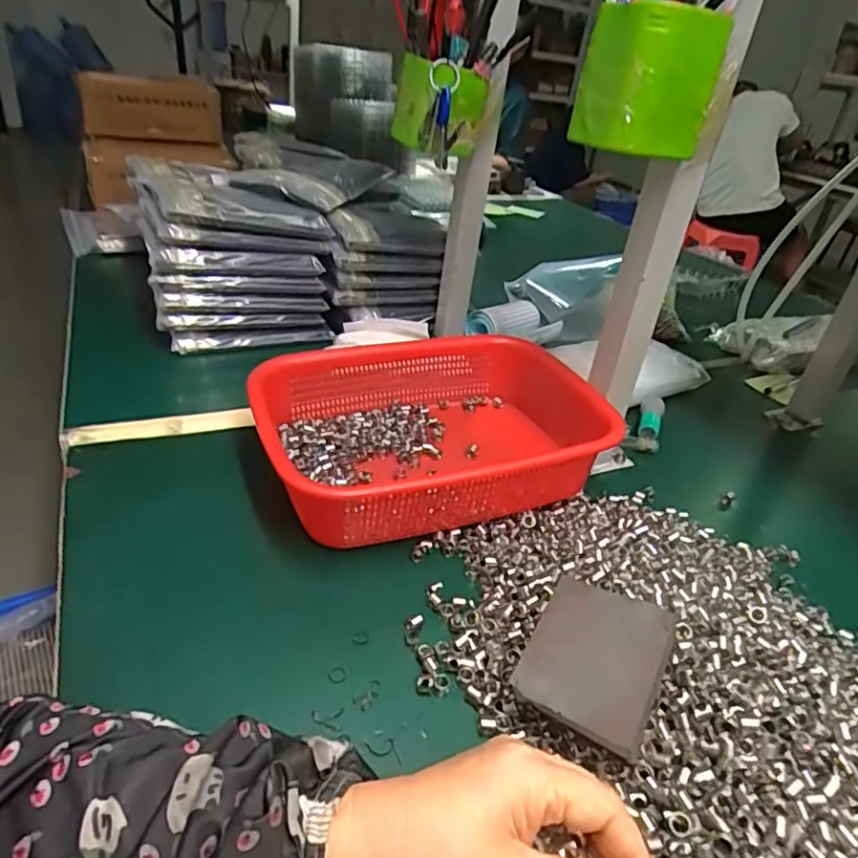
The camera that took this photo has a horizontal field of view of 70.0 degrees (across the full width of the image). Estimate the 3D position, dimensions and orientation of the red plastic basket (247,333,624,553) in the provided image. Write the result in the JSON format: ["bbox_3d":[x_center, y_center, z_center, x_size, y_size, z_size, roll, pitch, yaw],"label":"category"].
[{"bbox_3d":[0.003,0.002,0.528,0.284,0.075,0.209,-6,34,-22],"label":"red plastic basket"}]

